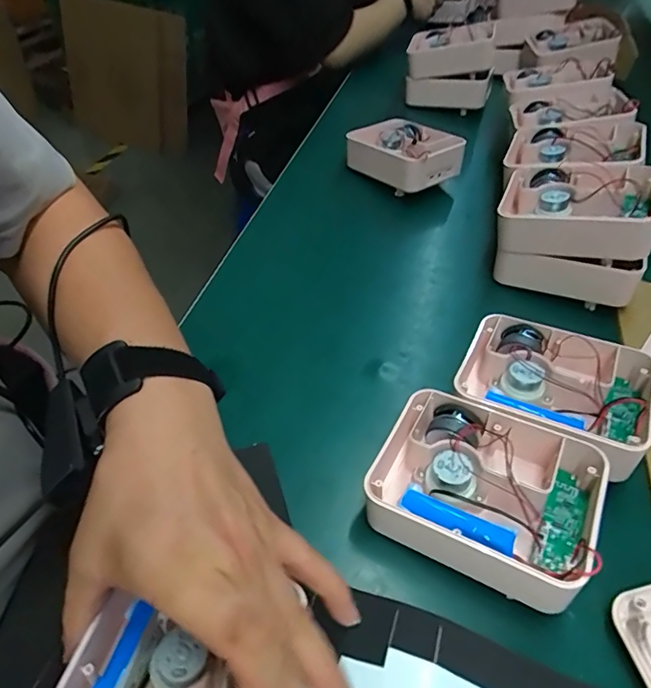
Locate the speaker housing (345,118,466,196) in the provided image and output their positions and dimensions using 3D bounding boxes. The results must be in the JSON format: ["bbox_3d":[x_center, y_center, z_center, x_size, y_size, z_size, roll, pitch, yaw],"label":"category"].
[{"bbox_3d":[0.098,-0.236,0.613,0.101,0.047,0.128,-28,57,-29],"label":"speaker housing"}]

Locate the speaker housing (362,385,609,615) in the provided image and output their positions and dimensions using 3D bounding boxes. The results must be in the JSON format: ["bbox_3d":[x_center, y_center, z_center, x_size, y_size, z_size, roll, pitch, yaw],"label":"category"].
[{"bbox_3d":[0.098,0.089,0.308,0.133,0.052,0.102,25,52,14],"label":"speaker housing"}]

